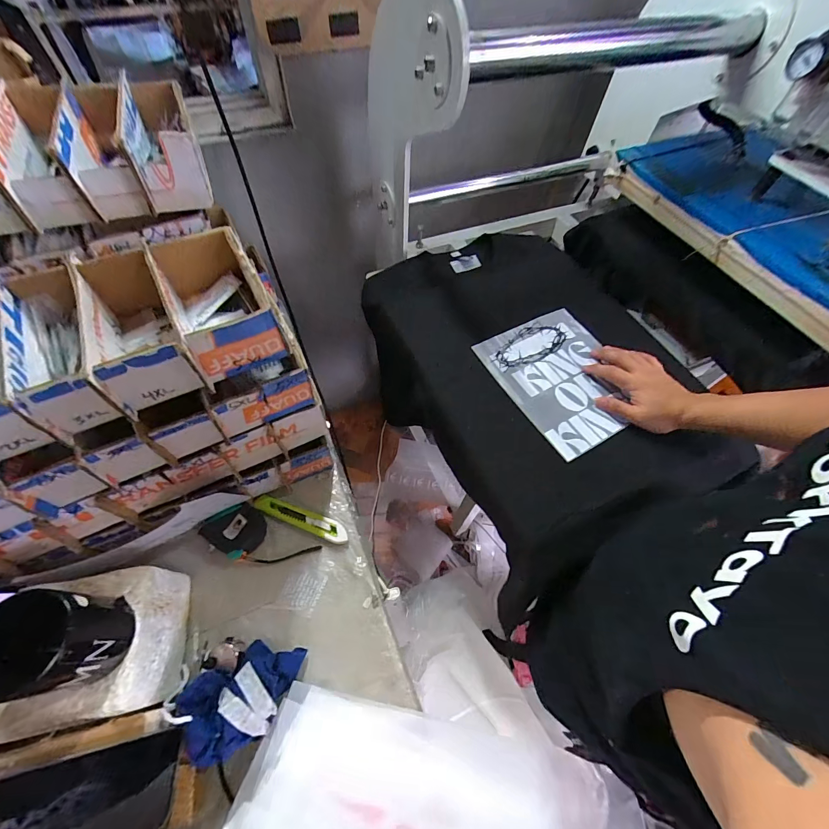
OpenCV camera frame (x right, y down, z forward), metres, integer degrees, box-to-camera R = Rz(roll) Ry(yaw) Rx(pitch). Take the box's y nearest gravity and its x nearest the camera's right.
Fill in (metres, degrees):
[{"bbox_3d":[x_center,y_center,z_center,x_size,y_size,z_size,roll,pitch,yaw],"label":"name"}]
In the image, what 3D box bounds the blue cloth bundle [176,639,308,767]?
[{"bbox_3d":[-0.200,0.333,0.430,0.126,0.065,0.093,-25,64,-17],"label":"blue cloth bundle"}]

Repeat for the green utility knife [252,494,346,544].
[{"bbox_3d":[-0.181,0.163,0.569,0.161,0.014,0.031,20,60,8],"label":"green utility knife"}]

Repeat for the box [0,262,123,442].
[{"bbox_3d":[-0.355,-0.070,0.369,0.068,0.067,0.185,-25,64,-17],"label":"box"}]

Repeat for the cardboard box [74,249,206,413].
[{"bbox_3d":[-0.299,-0.097,0.392,0.083,0.085,0.197,-27,64,-18],"label":"cardboard box"}]

